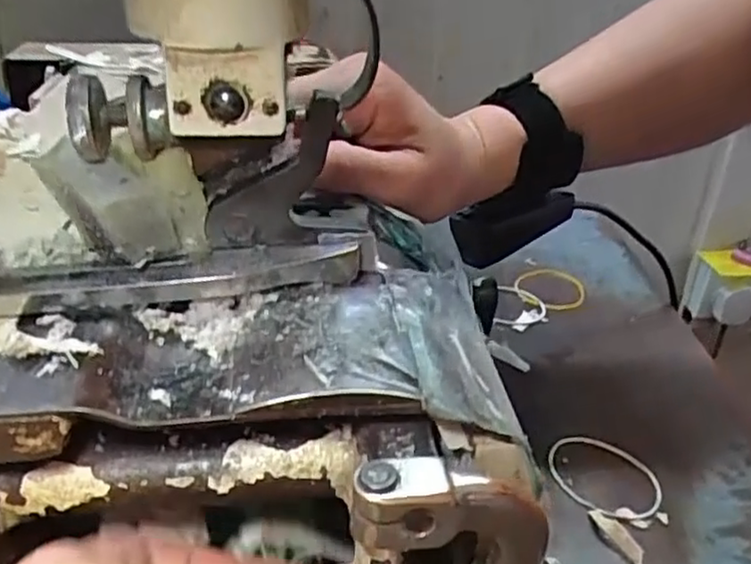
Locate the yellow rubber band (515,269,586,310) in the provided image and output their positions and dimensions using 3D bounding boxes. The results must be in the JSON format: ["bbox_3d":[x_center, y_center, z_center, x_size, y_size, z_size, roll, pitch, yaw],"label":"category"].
[{"bbox_3d":[0.134,0.005,0.526,0.053,0.005,0.061,8,30,7],"label":"yellow rubber band"}]

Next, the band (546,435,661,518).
[{"bbox_3d":[0.118,0.099,0.354,0.053,0.004,0.055,3,30,-2],"label":"band"}]

